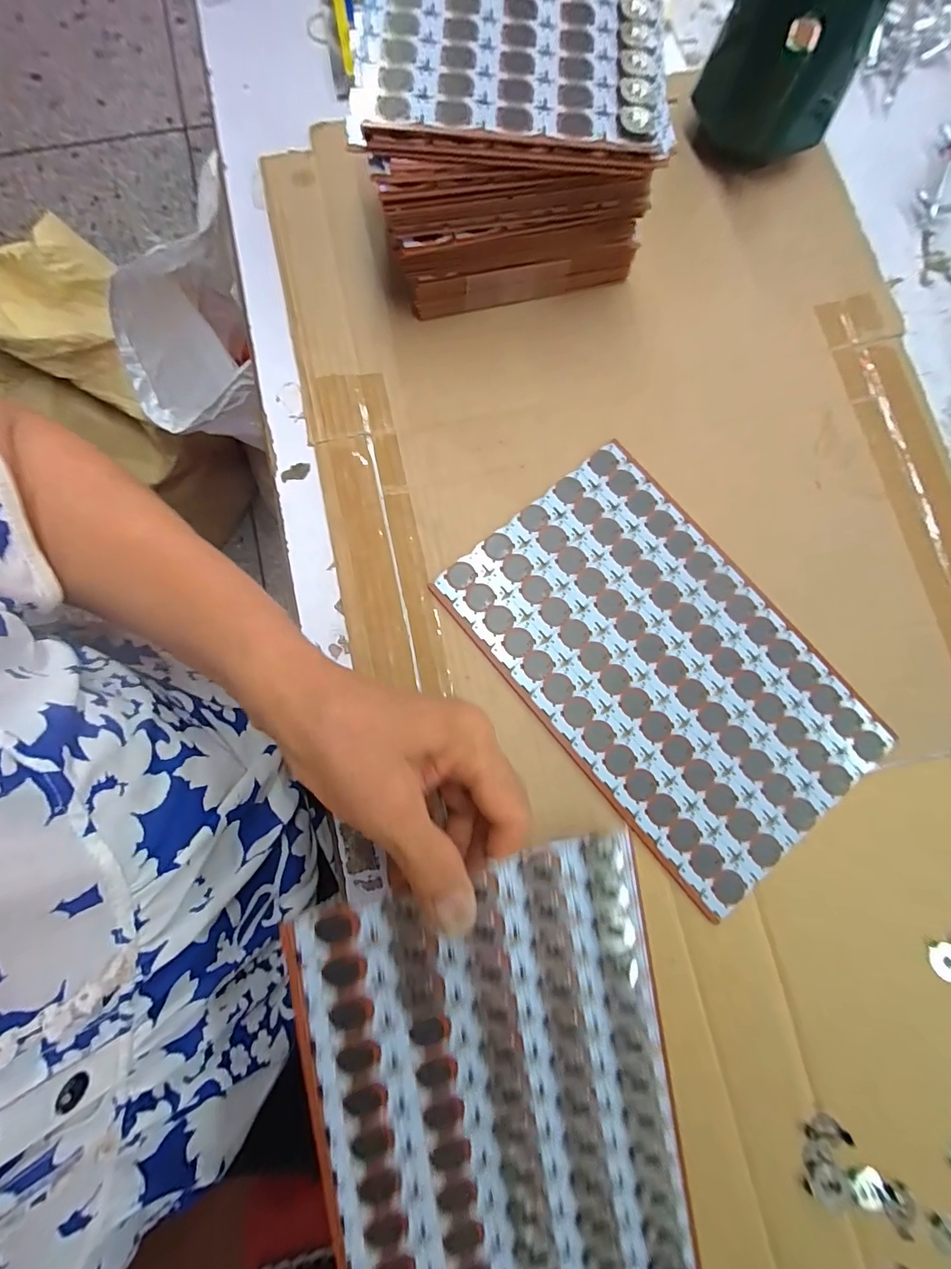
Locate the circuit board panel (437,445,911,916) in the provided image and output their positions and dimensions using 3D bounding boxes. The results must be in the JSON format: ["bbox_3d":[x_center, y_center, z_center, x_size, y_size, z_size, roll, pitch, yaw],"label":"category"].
[{"bbox_3d":[0.111,0.016,0.284,0.156,0.005,0.248,-39,82,-7],"label":"circuit board panel"}]

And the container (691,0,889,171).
[{"bbox_3d":[0.202,-0.380,0.302,0.091,0.105,0.111,20,80,3],"label":"container"}]

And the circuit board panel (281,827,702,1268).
[{"bbox_3d":[0.018,0.223,0.205,0.153,0.006,0.240,-10,92,-12],"label":"circuit board panel"}]

